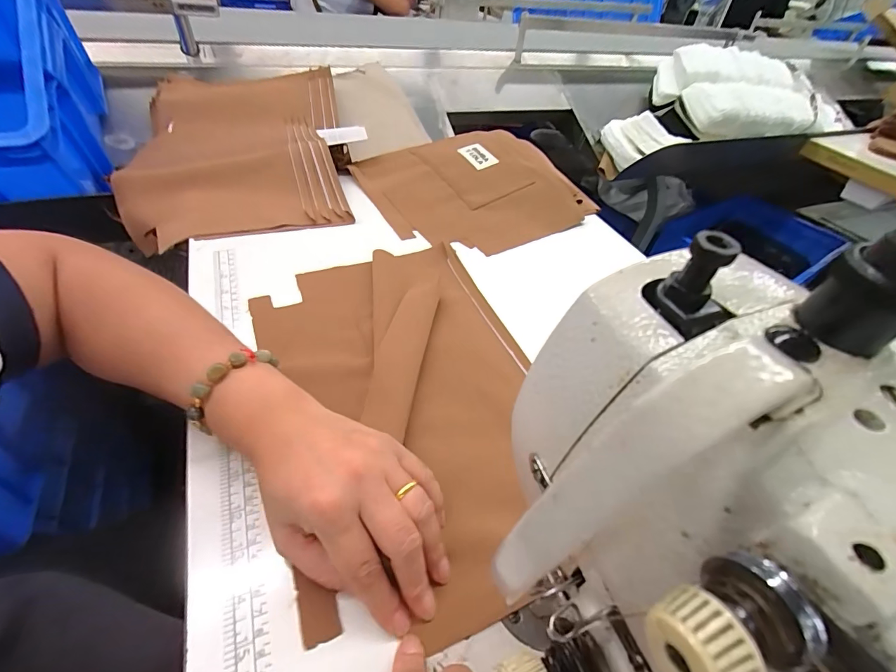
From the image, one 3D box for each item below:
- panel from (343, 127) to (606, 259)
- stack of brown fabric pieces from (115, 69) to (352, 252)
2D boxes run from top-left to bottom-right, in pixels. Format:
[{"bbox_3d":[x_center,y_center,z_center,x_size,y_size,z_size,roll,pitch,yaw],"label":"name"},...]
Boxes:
[{"bbox_3d":[0.030,-0.220,0.574,0.271,0.032,0.270,-14,51,-19],"label":"panel"},{"bbox_3d":[-0.313,-0.301,0.608,0.285,0.043,0.468,-8,49,-14],"label":"stack of brown fabric pieces"}]

